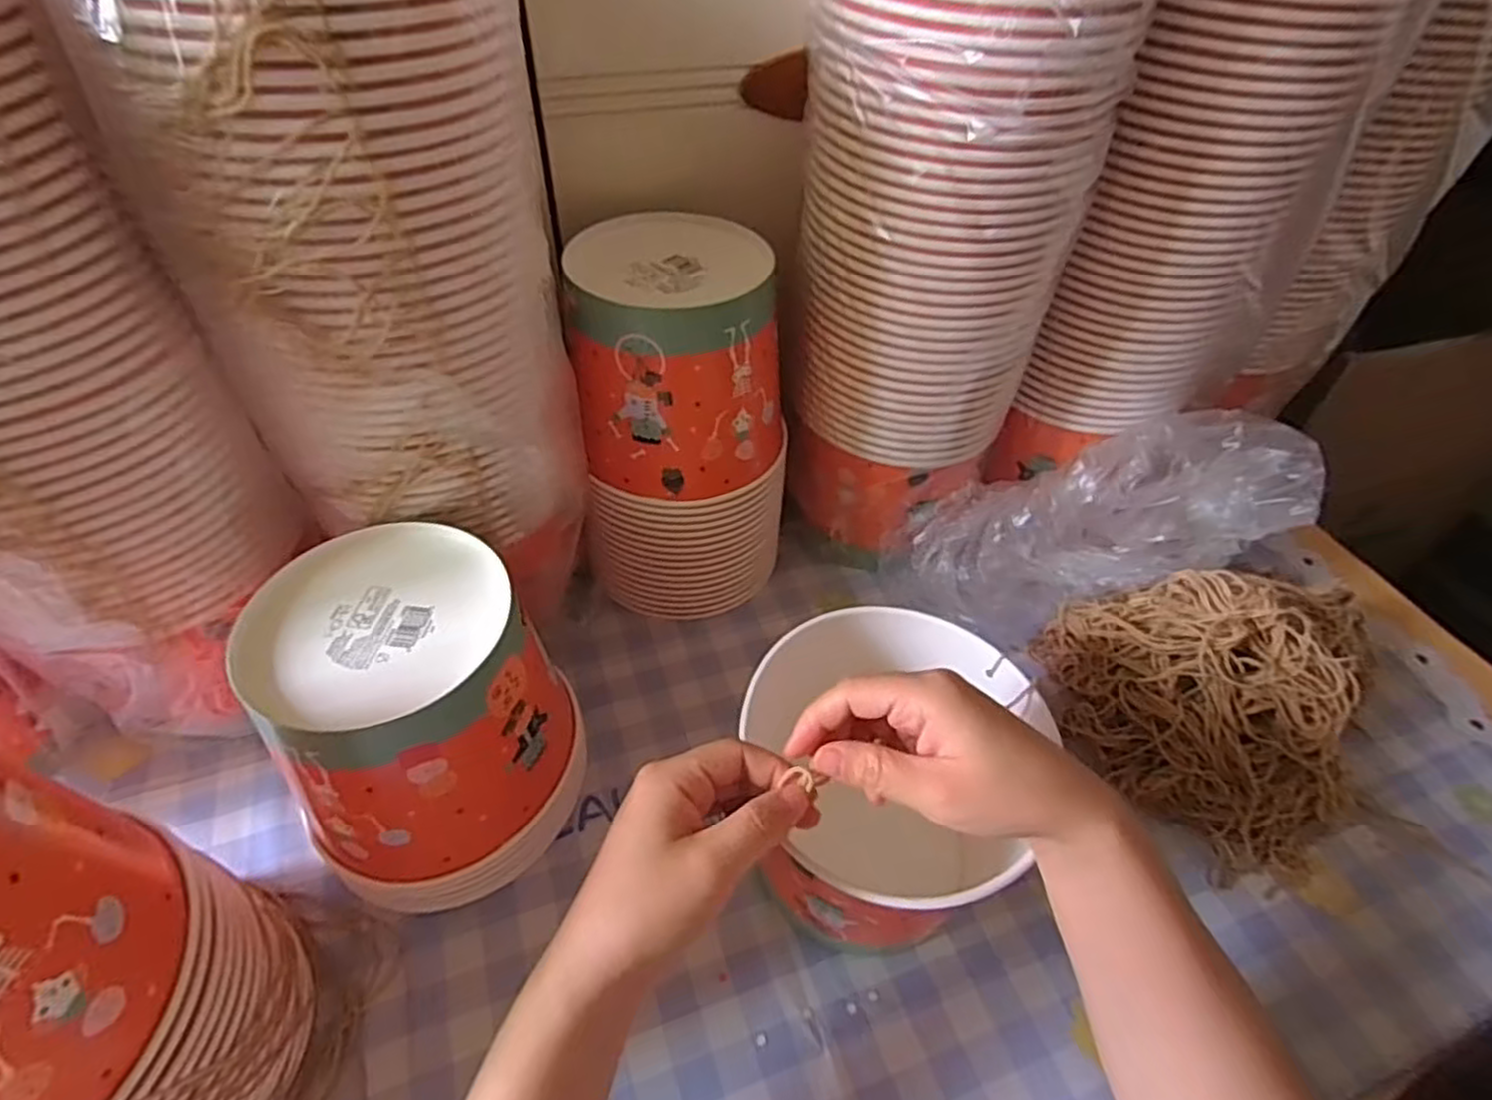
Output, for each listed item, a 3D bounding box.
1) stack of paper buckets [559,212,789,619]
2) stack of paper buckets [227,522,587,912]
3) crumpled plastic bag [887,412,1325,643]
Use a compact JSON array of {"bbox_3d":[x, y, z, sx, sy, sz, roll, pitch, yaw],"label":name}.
[{"bbox_3d":[-0.042,-0.087,0.537,0.144,0.250,0.136,-1,48,-4],"label":"stack of paper buckets"},{"bbox_3d":[-0.176,0.093,0.422,0.147,0.161,0.145,-28,55,-25],"label":"stack of paper buckets"},{"bbox_3d":[0.253,-0.009,0.549,0.292,0.128,0.104,-19,46,18],"label":"crumpled plastic bag"}]

